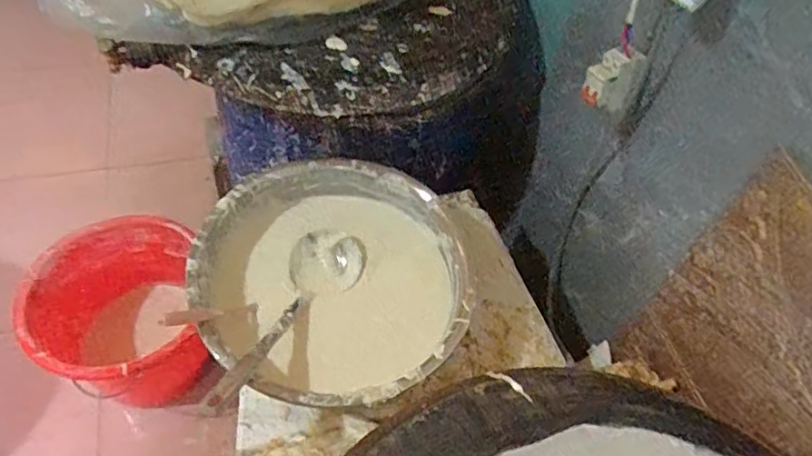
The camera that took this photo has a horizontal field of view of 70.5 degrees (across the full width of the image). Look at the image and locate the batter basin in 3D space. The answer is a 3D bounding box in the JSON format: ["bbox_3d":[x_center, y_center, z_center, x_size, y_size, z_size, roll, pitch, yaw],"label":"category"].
[{"bbox_3d":[-0.107,0.095,0.847,0.366,0.169,0.372,3,54,-4],"label":"batter basin"}]

